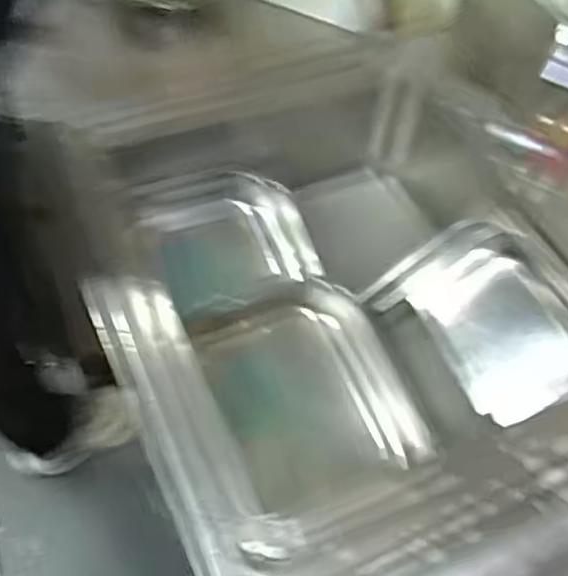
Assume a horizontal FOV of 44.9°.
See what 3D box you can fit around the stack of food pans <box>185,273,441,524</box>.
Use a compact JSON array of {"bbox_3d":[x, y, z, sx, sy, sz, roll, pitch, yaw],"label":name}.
[{"bbox_3d":[0.031,0.148,0.916,0.238,0.120,0.286,-17,58,-17],"label":"stack of food pans"}]

